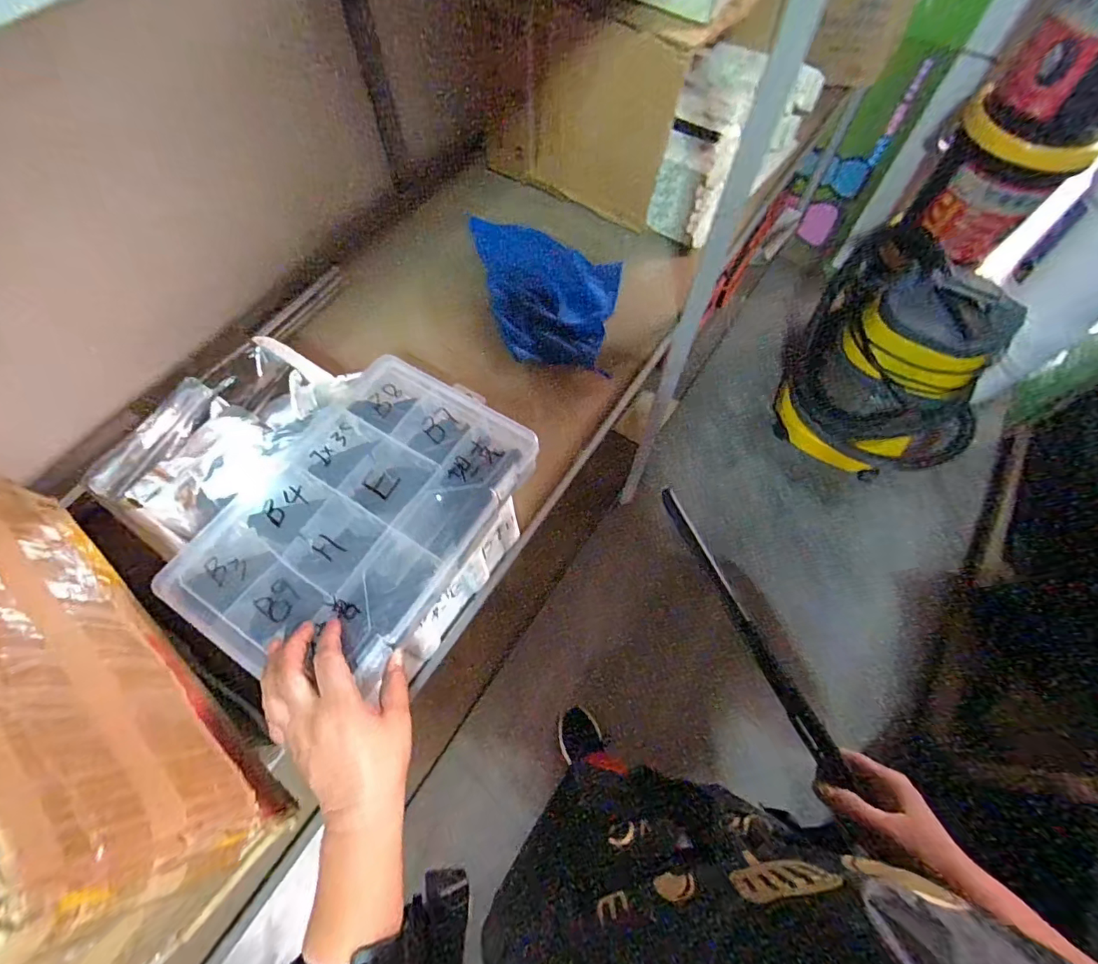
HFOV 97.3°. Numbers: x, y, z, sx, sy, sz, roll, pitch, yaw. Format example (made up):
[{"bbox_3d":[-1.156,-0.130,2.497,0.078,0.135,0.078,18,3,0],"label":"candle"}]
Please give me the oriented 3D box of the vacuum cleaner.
[{"bbox_3d":[0.928,-0.297,1.323,0.506,0.524,0.340,38,71,17],"label":"vacuum cleaner"}]

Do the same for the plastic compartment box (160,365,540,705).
[{"bbox_3d":[-0.169,0.024,0.451,0.213,0.052,0.298,27,68,13],"label":"plastic compartment box"}]

